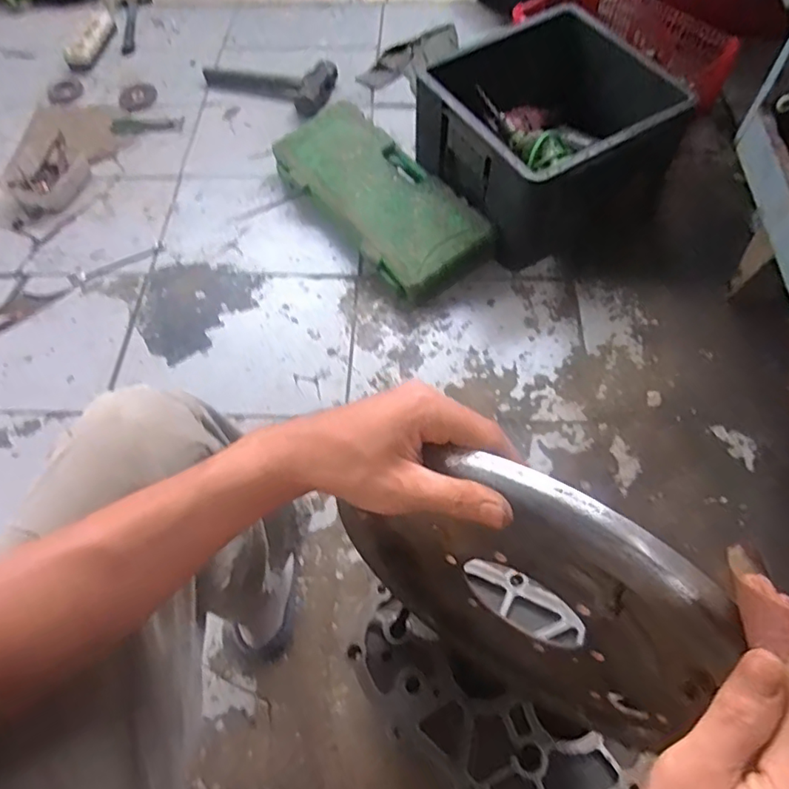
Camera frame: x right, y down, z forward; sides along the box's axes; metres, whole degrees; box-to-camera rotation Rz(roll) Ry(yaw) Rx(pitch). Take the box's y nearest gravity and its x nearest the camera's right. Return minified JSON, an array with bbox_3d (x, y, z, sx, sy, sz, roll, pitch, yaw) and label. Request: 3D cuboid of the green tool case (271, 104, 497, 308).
[{"bbox_3d":[-0.034,-0.384,1.095,0.205,0.090,0.477,-36,66,-14],"label":"green tool case"}]

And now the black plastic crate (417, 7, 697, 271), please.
[{"bbox_3d":[0.277,-0.465,1.059,0.358,0.229,0.368,-23,63,-10],"label":"black plastic crate"}]

